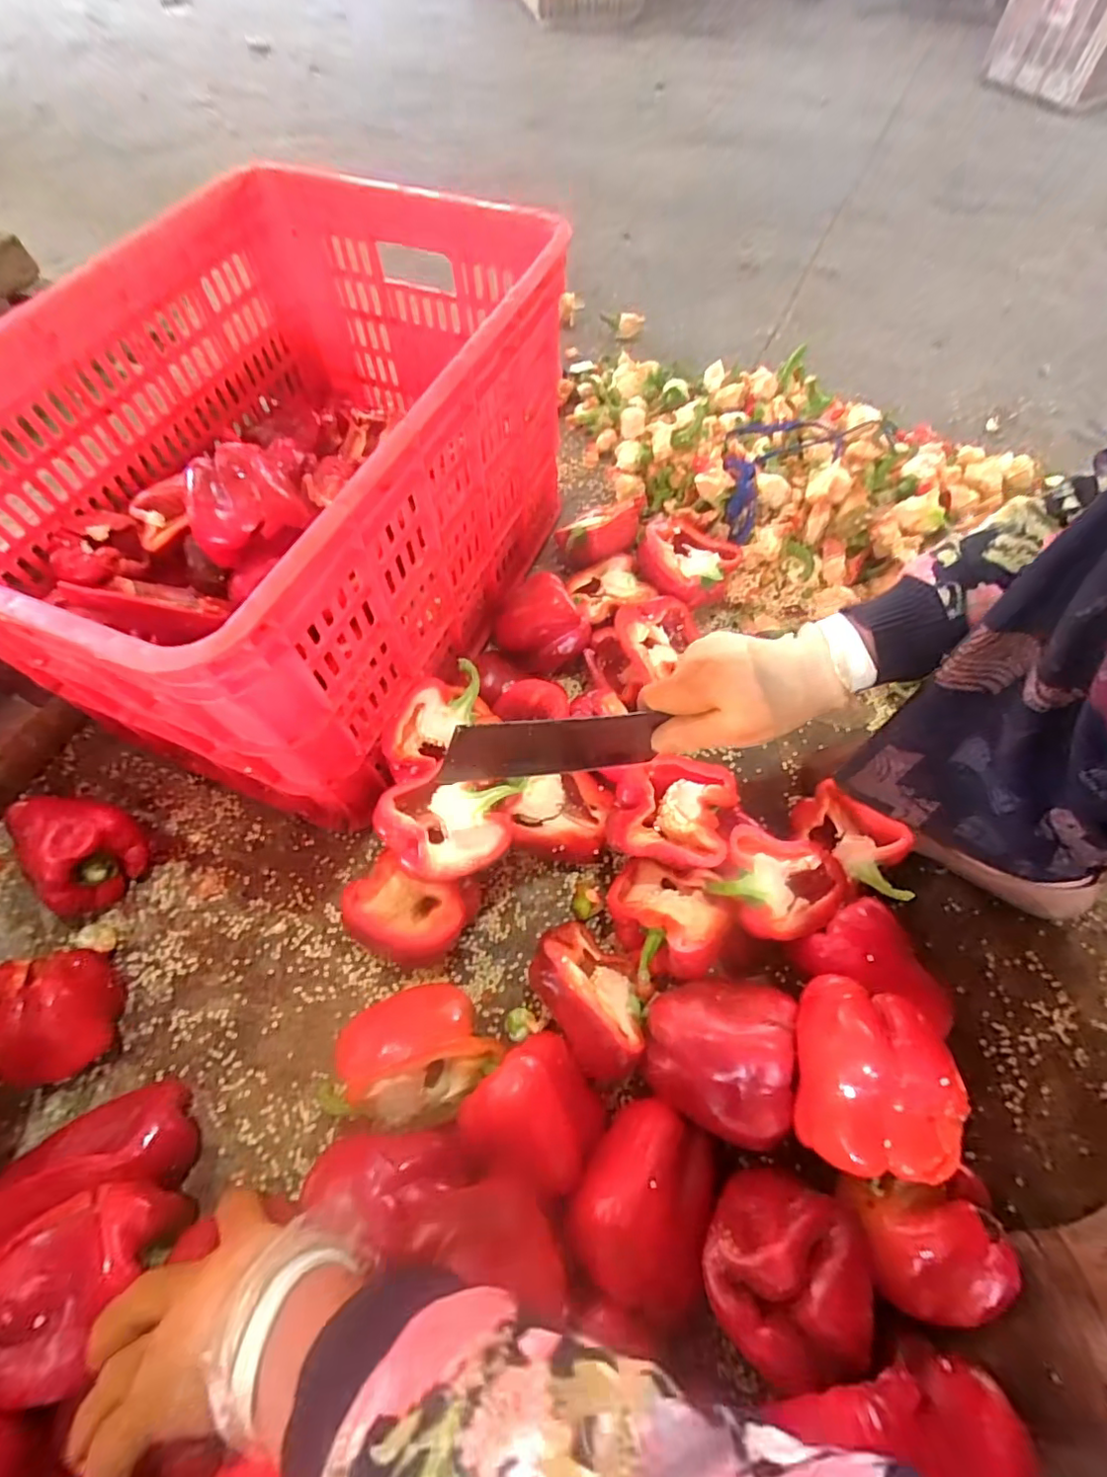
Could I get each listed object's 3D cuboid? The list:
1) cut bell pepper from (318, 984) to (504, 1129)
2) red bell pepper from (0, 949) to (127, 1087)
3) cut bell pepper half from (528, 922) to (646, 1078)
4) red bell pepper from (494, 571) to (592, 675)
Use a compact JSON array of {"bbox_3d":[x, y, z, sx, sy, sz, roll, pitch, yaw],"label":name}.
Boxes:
[{"bbox_3d":[-0.103,0.238,0.419,0.105,0.089,0.088,-33,67,-16],"label":"cut bell pepper"},{"bbox_3d":[-0.411,0.220,0.450,0.118,0.066,0.094,0,62,0],"label":"red bell pepper"},{"bbox_3d":[0.032,0.199,0.445,0.077,0.080,0.110,-33,67,-16],"label":"cut bell pepper half"},{"bbox_3d":[-0.016,-0.126,0.598,0.096,0.058,0.083,-12,63,-7],"label":"red bell pepper"}]

